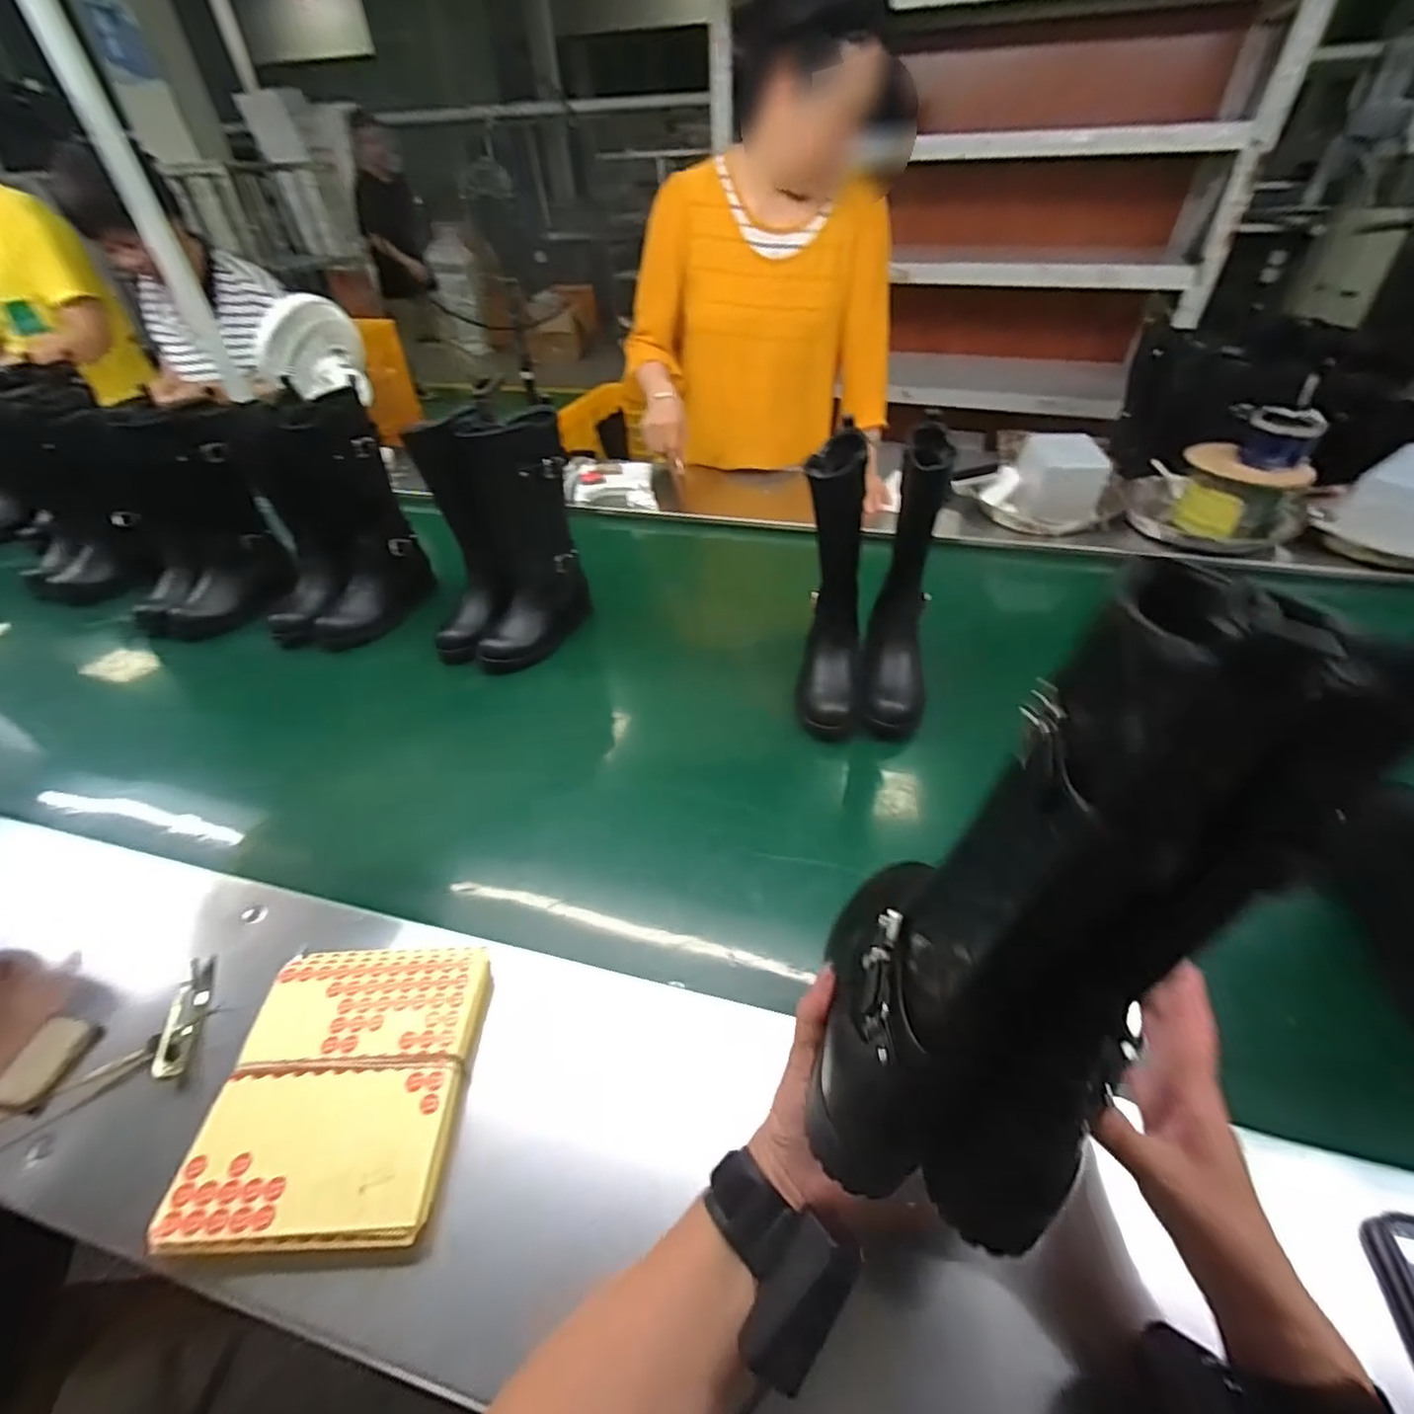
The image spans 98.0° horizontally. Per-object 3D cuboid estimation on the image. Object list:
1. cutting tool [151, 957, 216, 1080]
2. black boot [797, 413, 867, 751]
[{"bbox_3d":[-0.415,0.243,0.492,0.017,0.025,0.101,-15,44,-14],"label":"cutting tool"},{"bbox_3d":[0.148,-0.133,0.704,0.082,0.278,0.164,5,43,9],"label":"black boot"}]

